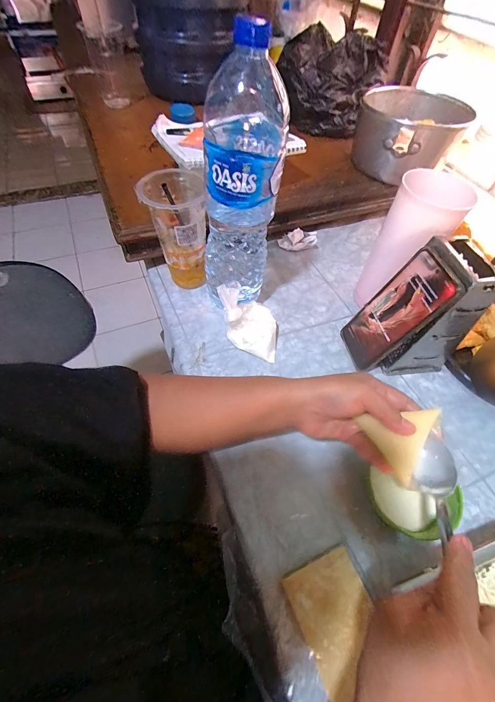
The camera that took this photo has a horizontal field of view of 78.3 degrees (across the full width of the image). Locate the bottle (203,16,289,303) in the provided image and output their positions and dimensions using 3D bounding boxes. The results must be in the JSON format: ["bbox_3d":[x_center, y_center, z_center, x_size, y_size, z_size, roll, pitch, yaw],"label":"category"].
[{"bbox_3d":[-0.010,-0.183,0.365,0.086,0.273,0.088,-5,56,-7],"label":"bottle"}]

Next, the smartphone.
[{"bbox_3d":[0.188,-0.045,0.394,0.016,0.164,0.080,6,53,-24],"label":"smartphone"}]

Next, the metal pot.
[{"bbox_3d":[0.280,-0.391,0.559,0.181,0.091,0.189,2,56,-3],"label":"metal pot"}]

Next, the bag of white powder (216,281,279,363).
[{"bbox_3d":[0.002,-0.044,0.426,0.090,0.078,0.073,9,56,3],"label":"bag of white powder"}]

